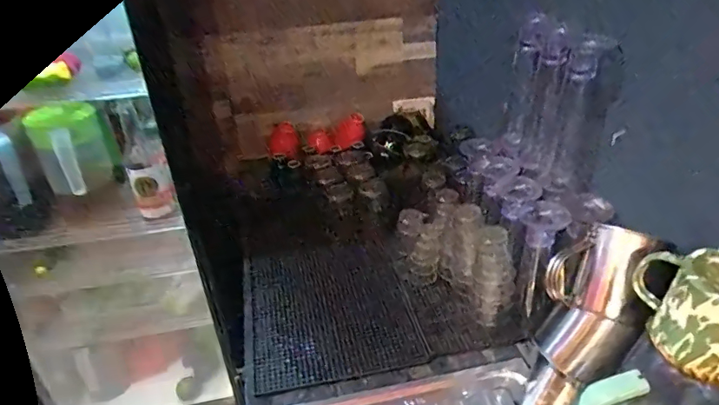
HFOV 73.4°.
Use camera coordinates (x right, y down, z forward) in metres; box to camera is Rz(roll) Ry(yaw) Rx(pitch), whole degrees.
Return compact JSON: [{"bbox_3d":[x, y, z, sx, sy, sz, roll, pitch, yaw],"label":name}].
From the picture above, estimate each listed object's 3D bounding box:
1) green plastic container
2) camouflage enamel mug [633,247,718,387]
[{"bbox_3d":[-0.551,-0.095,0.948,0.135,0.170,0.109,-19,36,-24],"label":"green plastic container"},{"bbox_3d":[0.362,0.110,0.503,0.122,0.098,0.110,10,35,20],"label":"camouflage enamel mug"}]

